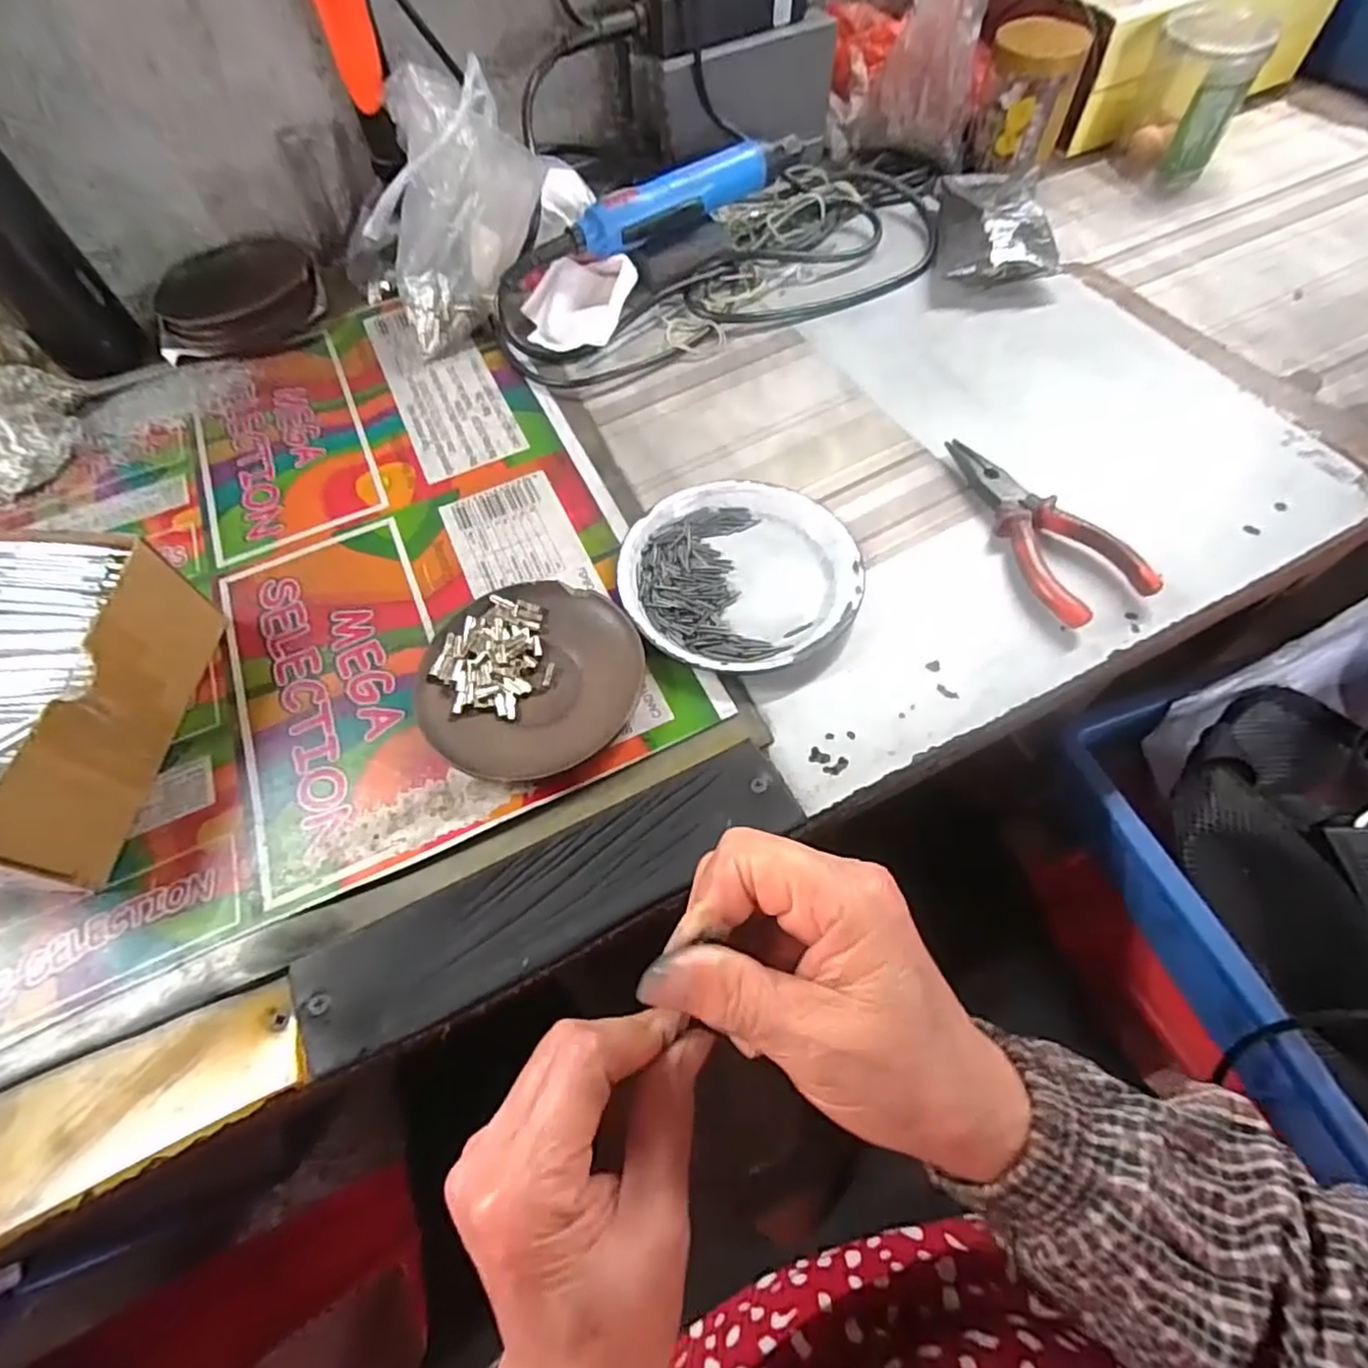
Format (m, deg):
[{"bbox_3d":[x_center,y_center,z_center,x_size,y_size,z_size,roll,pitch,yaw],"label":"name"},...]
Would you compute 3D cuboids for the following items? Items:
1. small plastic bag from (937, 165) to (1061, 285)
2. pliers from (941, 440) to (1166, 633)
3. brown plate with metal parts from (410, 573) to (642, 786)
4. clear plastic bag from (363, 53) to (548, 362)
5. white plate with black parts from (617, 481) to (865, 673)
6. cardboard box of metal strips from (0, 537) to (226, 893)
[{"bbox_3d":[0.249,-0.367,0.535,0.088,0.039,0.134,7,61,6],"label":"small plastic bag"},{"bbox_3d":[0.200,-0.095,0.394,0.052,0.022,0.144,-25,63,-12],"label":"pliers"},{"bbox_3d":[-0.079,-0.003,0.350,0.110,0.016,0.111,-1,60,2],"label":"brown plate with metal parts"},{"bbox_3d":[-0.165,-0.337,0.479,0.120,0.133,0.089,-28,63,-13],"label":"clear plastic bag"},{"bbox_3d":[0.031,-0.063,0.382,0.131,0.015,0.129,-1,60,2],"label":"white plate with black parts"},{"bbox_3d":[-0.323,0.014,0.321,0.124,0.070,0.159,-2,60,1],"label":"cardboard box of metal strips"}]

